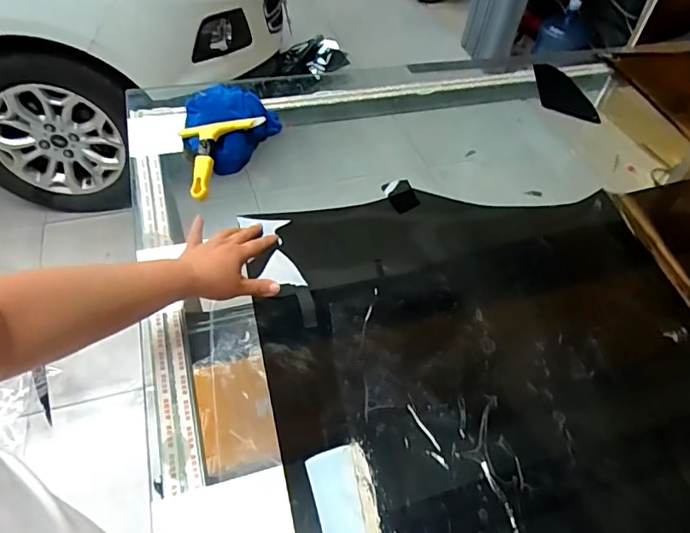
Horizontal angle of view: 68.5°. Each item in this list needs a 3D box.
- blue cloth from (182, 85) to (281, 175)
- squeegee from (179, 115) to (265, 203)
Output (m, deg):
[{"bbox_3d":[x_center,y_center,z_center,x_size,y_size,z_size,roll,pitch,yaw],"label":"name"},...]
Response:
[{"bbox_3d":[-0.181,-0.238,0.818,0.150,0.071,0.229,-2,48,-7],"label":"blue cloth"},{"bbox_3d":[-0.179,-0.164,0.734,0.130,0.028,0.135,-12,60,3],"label":"squeegee"}]

